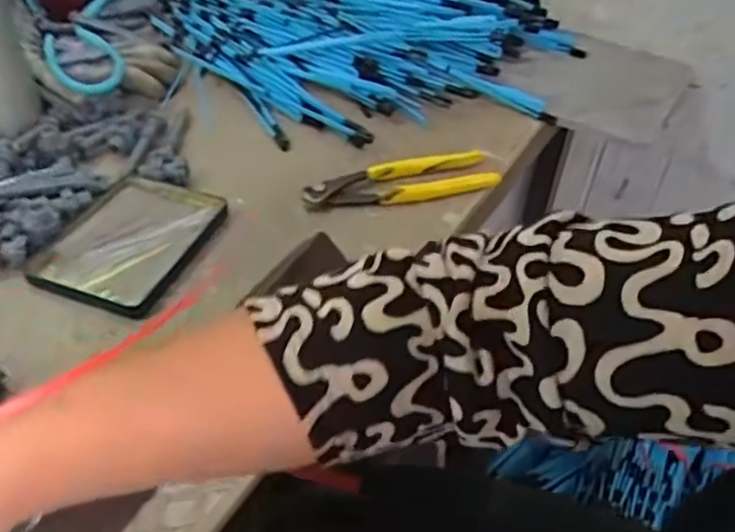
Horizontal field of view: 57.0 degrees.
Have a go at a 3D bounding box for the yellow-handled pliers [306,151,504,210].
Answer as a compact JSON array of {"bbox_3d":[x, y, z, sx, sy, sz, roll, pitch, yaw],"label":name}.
[{"bbox_3d":[0.027,-0.068,0.566,0.162,0.021,0.045,-9,45,-14],"label":"yellow-handled pliers"}]

